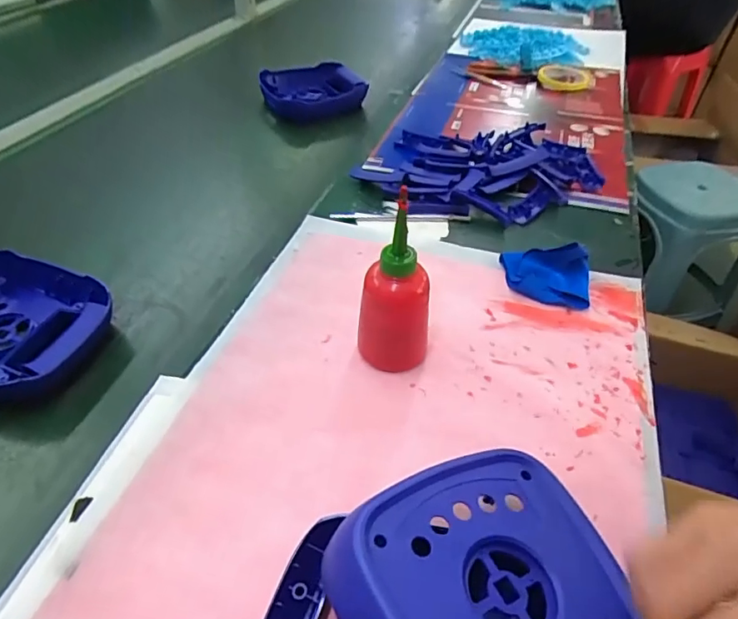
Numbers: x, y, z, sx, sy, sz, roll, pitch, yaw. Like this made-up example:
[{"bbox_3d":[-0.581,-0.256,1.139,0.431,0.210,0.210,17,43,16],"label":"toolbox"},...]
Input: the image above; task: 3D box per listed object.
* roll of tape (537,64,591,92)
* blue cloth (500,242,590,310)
[{"bbox_3d":[0.395,-0.471,1.022,0.099,0.020,0.118,19,46,16],"label":"roll of tape"},{"bbox_3d":[0.200,-0.043,0.557,0.097,0.035,0.088,4,43,3],"label":"blue cloth"}]

